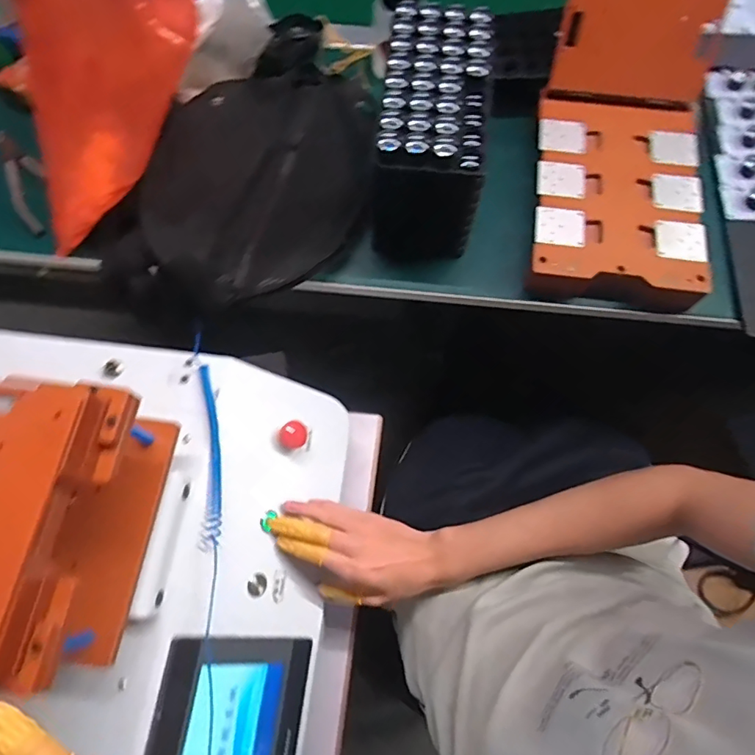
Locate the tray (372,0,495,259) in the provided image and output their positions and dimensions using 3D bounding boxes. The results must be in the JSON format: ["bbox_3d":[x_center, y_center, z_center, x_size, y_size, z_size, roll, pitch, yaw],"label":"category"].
[{"bbox_3d":[0.054,-0.238,0.506,0.096,0.129,0.198,6,70,2],"label":"tray"}]

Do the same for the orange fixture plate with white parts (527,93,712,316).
[{"bbox_3d":[0.258,-0.203,0.557,0.174,0.053,0.262,6,70,2],"label":"orange fixture plate with white parts"}]

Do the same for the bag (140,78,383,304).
[{"bbox_3d":[-0.118,-0.211,0.545,0.252,0.058,0.233,0,70,0],"label":"bag"}]

